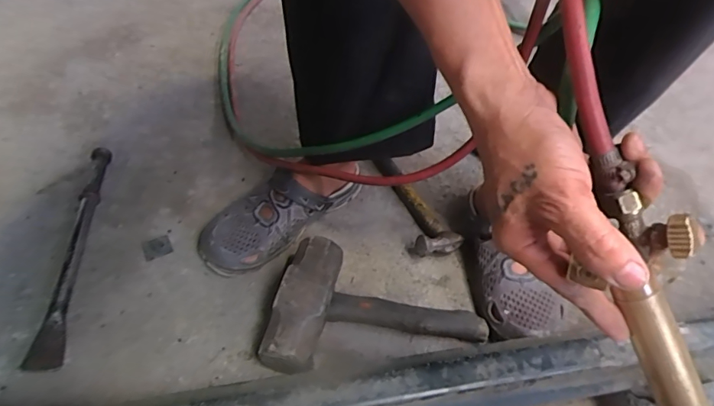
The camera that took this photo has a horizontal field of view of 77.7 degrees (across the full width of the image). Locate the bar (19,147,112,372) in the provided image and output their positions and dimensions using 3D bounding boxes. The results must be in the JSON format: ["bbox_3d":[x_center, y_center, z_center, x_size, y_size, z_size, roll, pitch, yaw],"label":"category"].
[{"bbox_3d":[-0.386,0.053,0.604,0.043,0.022,0.359,-7,49,-10],"label":"bar"}]

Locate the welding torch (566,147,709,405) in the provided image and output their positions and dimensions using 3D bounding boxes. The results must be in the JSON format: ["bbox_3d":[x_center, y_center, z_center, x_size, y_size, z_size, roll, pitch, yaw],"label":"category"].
[{"bbox_3d":[0.187,0.115,0.256,0.044,0.042,0.287,-25,97,-24],"label":"welding torch"}]

